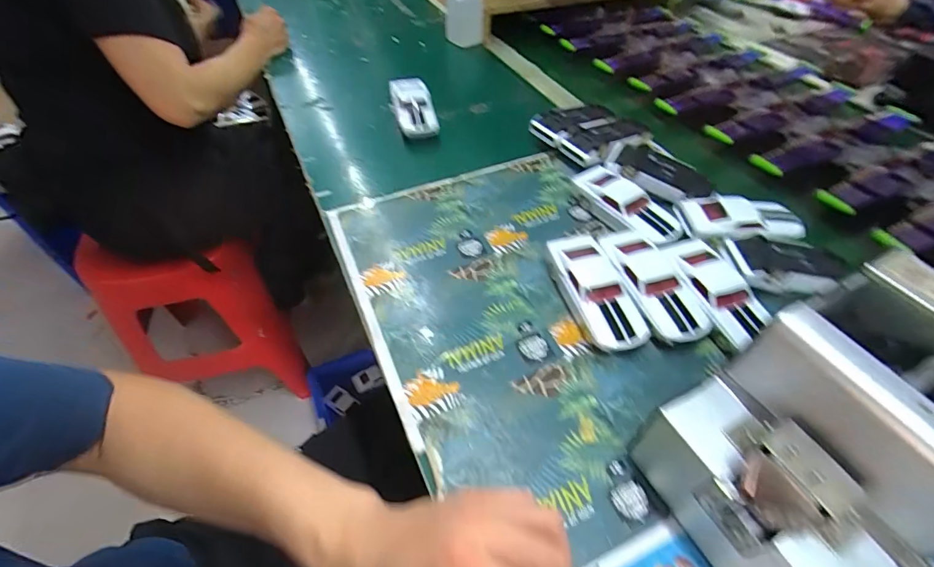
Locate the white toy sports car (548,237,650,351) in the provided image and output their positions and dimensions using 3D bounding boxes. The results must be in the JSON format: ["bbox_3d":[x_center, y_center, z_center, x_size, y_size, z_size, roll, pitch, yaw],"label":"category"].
[{"bbox_3d":[0.120,0.008,0.412,0.053,0.035,0.130,-15,51,-11],"label":"white toy sports car"}]

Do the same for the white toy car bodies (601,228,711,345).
[{"bbox_3d":[0.176,0.004,0.416,0.055,0.033,0.126,-13,51,-12],"label":"white toy car bodies"}]

